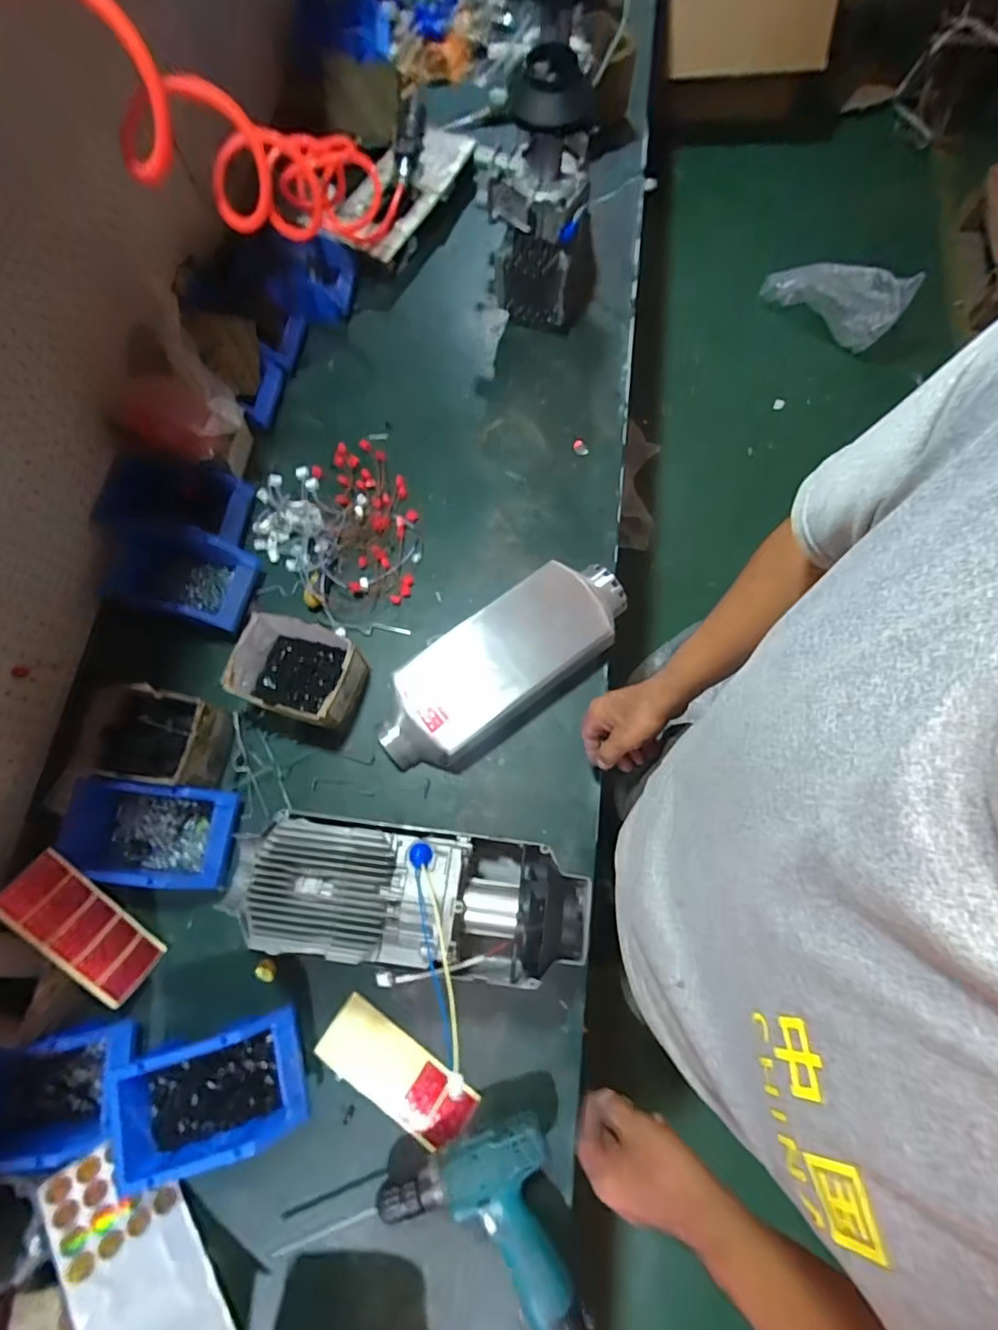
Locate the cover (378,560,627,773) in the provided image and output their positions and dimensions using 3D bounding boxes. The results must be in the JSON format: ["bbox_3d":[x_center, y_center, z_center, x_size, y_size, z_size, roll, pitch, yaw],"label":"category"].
[{"bbox_3d":[0.010,-0.003,0.747,0.376,0.086,0.139,-39,75,-10],"label":"cover"}]

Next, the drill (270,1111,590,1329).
[{"bbox_3d":[-0.073,0.616,0.576,0.291,0.047,0.196,-15,73,-3],"label":"drill"}]

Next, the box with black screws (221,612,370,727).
[{"bbox_3d":[-0.267,0.011,0.744,0.160,0.093,0.120,16,74,7],"label":"box with black screws"}]

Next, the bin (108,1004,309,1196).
[{"bbox_3d":[-0.316,0.469,0.611,0.193,0.072,0.119,-17,73,-3],"label":"bin"}]

